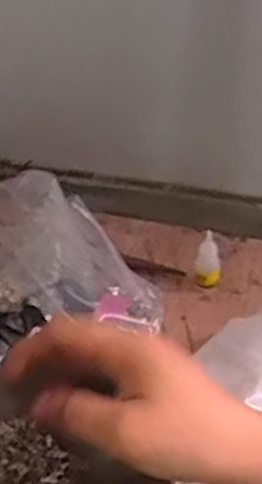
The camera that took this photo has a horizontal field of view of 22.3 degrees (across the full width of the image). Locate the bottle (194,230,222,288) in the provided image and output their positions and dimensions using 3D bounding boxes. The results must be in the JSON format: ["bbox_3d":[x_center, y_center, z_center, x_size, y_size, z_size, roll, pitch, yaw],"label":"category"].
[{"bbox_3d":[0.083,0.020,0.714,0.028,0.065,0.039,5,40,8],"label":"bottle"}]

